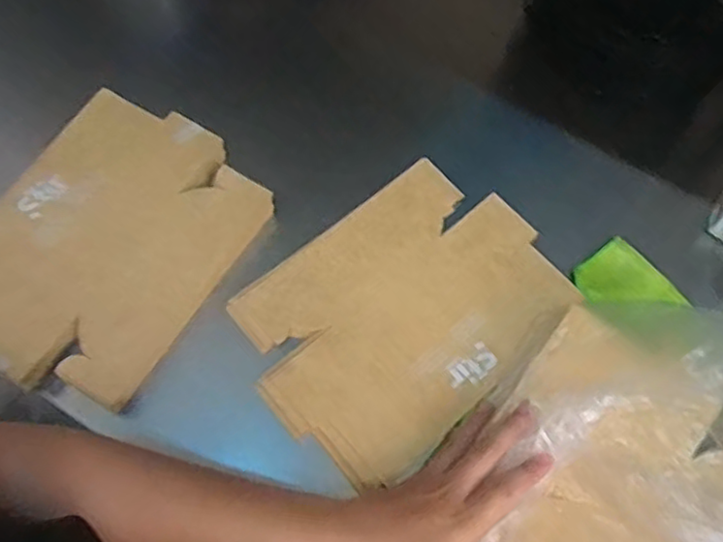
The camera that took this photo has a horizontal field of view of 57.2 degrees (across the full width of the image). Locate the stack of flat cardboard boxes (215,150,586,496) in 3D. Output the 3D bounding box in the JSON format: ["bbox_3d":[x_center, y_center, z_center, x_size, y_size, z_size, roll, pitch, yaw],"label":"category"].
[{"bbox_3d":[0.033,0.031,0.521,0.237,0.024,0.182,-38,73,-17],"label":"stack of flat cardboard boxes"}]

